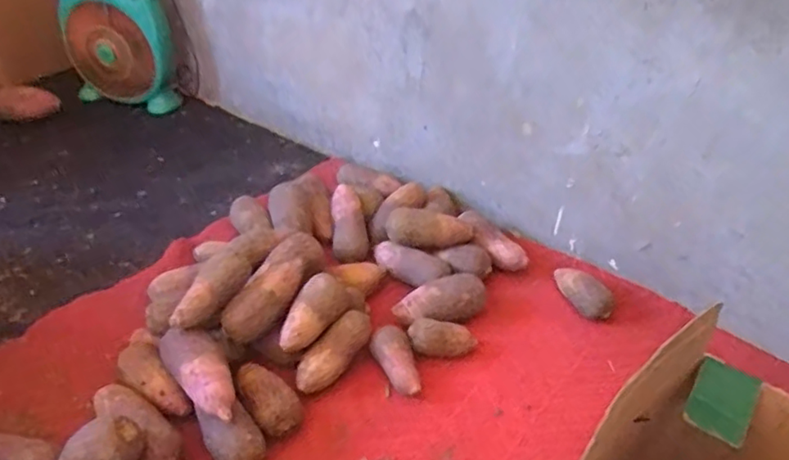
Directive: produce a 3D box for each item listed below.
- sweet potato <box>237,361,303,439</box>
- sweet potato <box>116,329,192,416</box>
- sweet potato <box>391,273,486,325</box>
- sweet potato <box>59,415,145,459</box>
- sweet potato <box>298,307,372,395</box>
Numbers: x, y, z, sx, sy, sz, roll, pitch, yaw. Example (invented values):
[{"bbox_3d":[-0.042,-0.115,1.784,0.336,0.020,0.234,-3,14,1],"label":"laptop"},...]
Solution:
[{"bbox_3d":[-0.193,0.250,0.928,0.077,0.055,0.124,-24,46,-30],"label":"sweet potato"},{"bbox_3d":[-0.375,0.219,0.943,0.070,0.058,0.168,-30,66,-35],"label":"sweet potato"},{"bbox_3d":[0.085,0.134,1.092,0.165,0.064,0.081,-17,42,-24],"label":"sweet potato"},{"bbox_3d":[-0.376,0.286,0.792,0.098,0.066,0.074,-23,45,-30],"label":"sweet potato"},{"bbox_3d":[-0.093,0.197,0.991,0.054,0.065,0.160,30,65,30],"label":"sweet potato"}]

